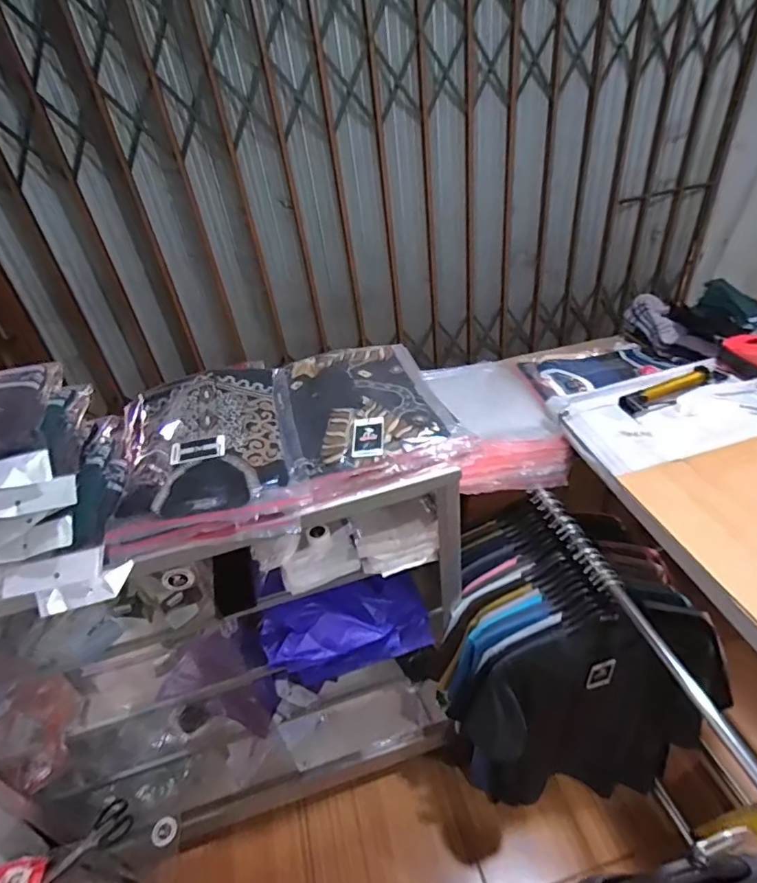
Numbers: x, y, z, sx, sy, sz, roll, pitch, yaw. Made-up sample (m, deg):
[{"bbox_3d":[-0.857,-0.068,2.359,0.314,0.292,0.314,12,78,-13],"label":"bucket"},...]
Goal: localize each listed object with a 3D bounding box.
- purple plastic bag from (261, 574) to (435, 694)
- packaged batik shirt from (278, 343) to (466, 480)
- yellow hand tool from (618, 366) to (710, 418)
[{"bbox_3d":[-0.061,0.379,1.061,0.332,0.233,0.131,-18,39,-13],"label":"purple plastic bag"},{"bbox_3d":[-0.031,-0.078,0.953,0.287,0.046,0.366,-13,38,-6],"label":"packaged batik shirt"},{"bbox_3d":[0.567,-0.103,1.017,0.198,0.031,0.052,-20,40,-15],"label":"yellow hand tool"}]

